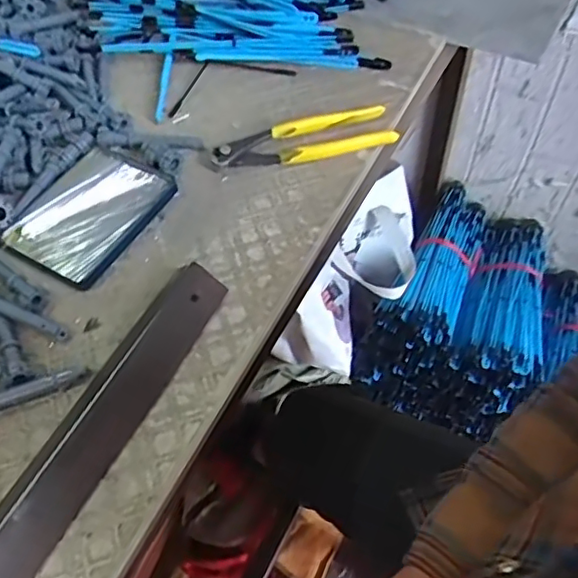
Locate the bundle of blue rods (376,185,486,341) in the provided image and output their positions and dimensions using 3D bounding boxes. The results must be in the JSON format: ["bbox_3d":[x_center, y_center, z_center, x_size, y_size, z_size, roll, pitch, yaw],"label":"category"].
[{"bbox_3d":[0.247,-0.063,0.933,0.102,0.058,0.303,21,59,15],"label":"bundle of blue rods"}]

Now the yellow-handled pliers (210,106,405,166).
[{"bbox_3d":[0.013,-0.133,0.541,0.159,0.021,0.048,-12,56,-6],"label":"yellow-handled pliers"}]

